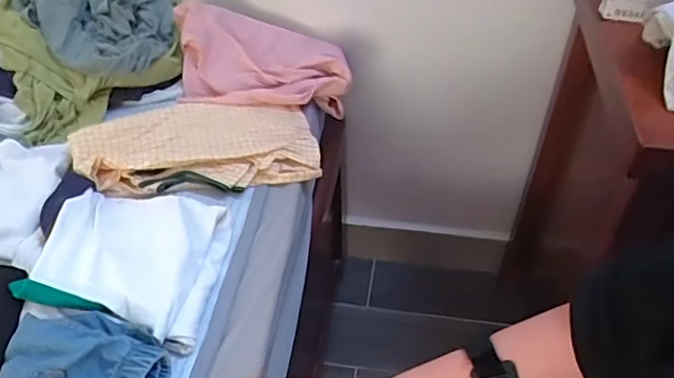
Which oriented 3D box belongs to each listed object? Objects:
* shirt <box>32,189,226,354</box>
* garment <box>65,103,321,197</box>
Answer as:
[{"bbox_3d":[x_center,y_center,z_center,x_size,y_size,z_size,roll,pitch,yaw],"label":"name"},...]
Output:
[{"bbox_3d":[-0.218,0.070,0.606,0.179,0.049,0.175,6,45,8],"label":"shirt"},{"bbox_3d":[-0.183,-0.062,0.752,0.307,0.048,0.155,-3,44,-2],"label":"garment"}]

